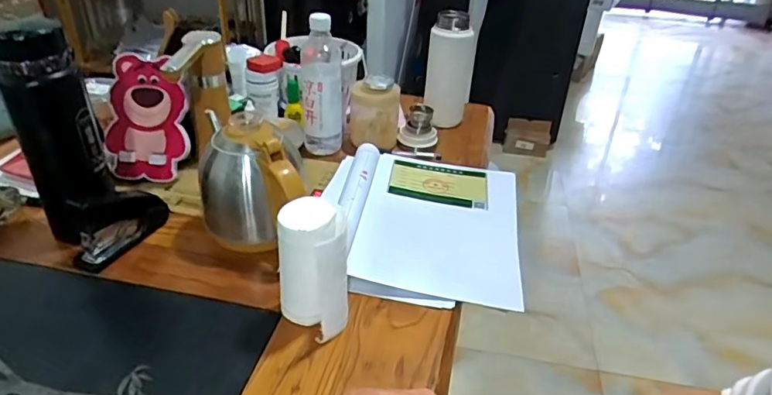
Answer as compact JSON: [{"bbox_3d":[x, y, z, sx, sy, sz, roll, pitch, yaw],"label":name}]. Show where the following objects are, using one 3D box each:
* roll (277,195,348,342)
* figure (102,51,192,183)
[{"bbox_3d":[-0.076,0.074,0.556,0.068,0.133,0.073,1,32,0],"label":"roll"},{"bbox_3d":[-0.349,-0.117,0.781,0.118,0.177,0.023,6,1,2],"label":"figure"}]

